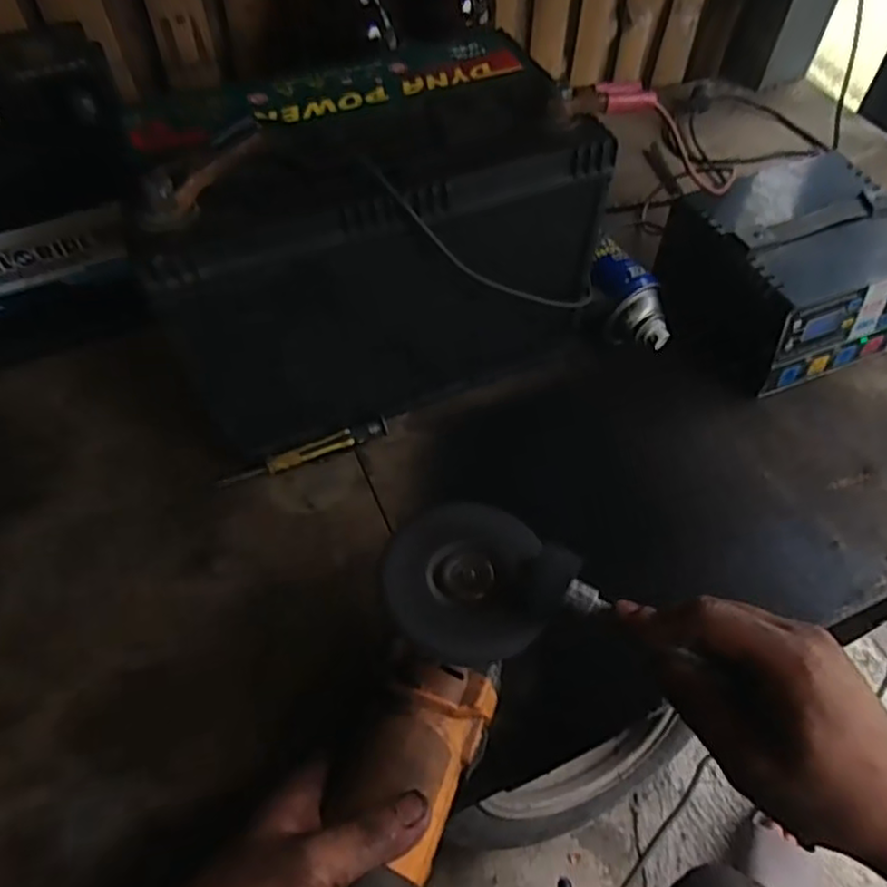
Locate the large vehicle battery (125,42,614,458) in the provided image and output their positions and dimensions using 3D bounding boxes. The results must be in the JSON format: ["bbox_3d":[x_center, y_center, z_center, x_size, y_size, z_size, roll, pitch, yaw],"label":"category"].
[{"bbox_3d":[-0.053,-0.144,0.492,0.293,0.203,0.169,-19,58,-13],"label":"large vehicle battery"}]

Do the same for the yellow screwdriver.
[{"bbox_3d":[-0.105,0.008,0.518,0.130,0.014,0.013,-19,57,-13],"label":"yellow screwdriver"}]

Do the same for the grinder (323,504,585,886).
[{"bbox_3d":[-0.014,0.164,0.338,0.096,0.086,0.281,18,64,10],"label":"grinder"}]

